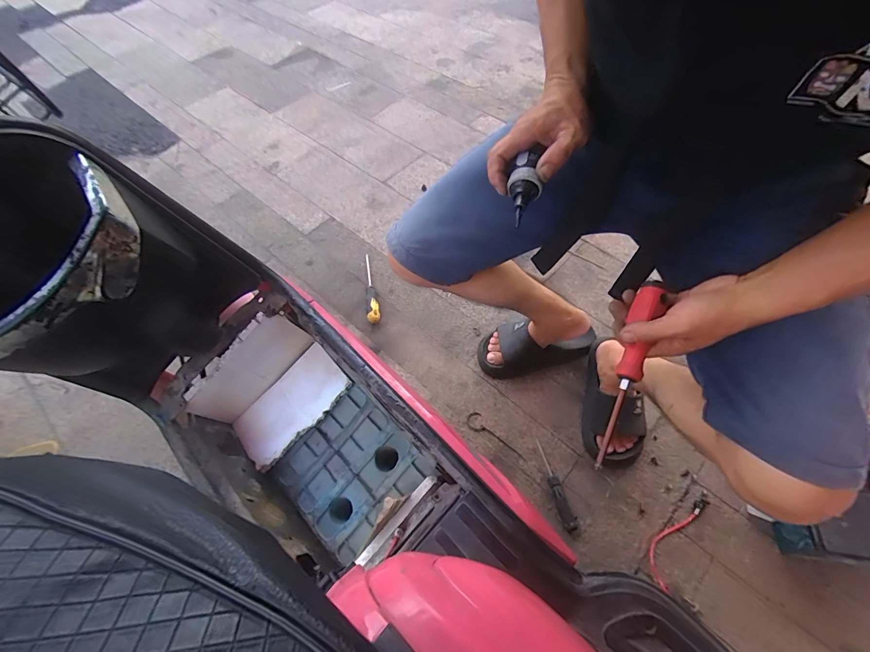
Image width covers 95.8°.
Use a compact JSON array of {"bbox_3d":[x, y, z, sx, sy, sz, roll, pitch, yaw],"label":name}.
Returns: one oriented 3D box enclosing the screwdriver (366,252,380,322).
[{"bbox_3d":[-0.163,-0.105,0.989,0.033,0.034,0.216,-10,59,-2],"label":"screwdriver"}]

